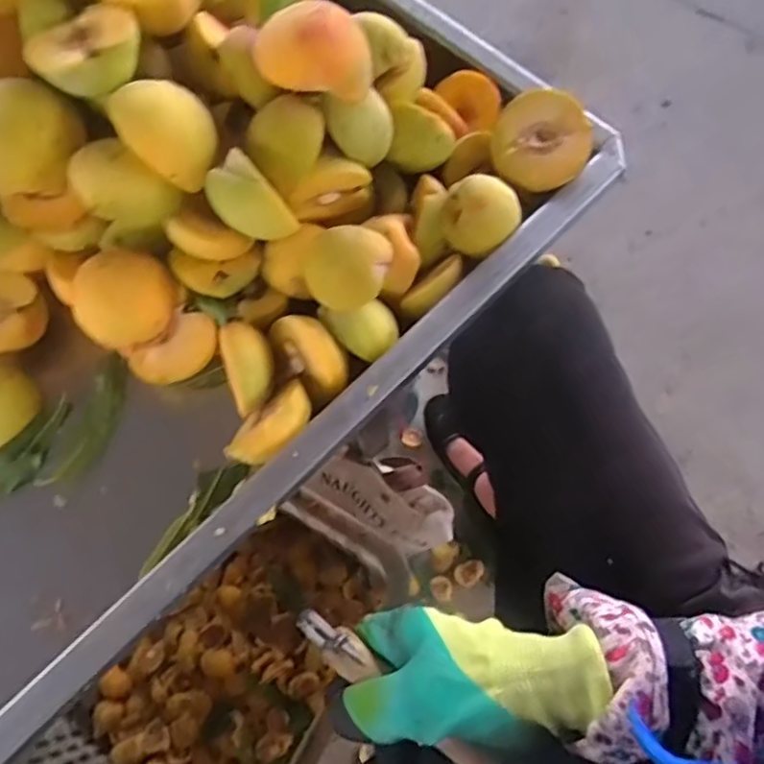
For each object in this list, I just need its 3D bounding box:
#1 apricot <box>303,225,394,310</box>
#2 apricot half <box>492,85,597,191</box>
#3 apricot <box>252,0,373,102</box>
[{"bbox_3d":[-0.021,-0.073,0.409,0.051,0.052,0.052,-1,69,2],"label":"apricot"},{"bbox_3d":[0.115,-0.171,0.448,0.065,0.033,0.068,13,89,10],"label":"apricot half"},{"bbox_3d":[-0.042,-0.199,0.374,0.060,0.041,0.057,34,74,14],"label":"apricot"}]

